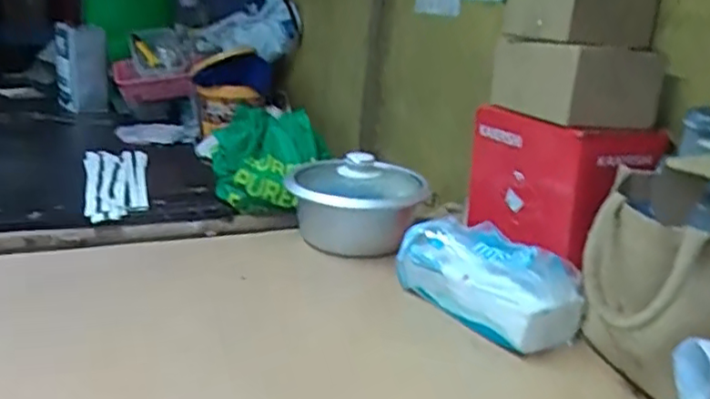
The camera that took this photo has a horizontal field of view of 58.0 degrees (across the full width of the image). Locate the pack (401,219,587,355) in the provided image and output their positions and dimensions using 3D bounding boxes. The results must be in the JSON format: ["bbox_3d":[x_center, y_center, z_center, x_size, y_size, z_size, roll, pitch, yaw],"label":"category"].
[{"bbox_3d":[0.155,0.094,0.780,0.093,0.093,0.214,-12,24,-41],"label":"pack"}]

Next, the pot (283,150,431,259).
[{"bbox_3d":[-0.001,0.009,0.983,0.196,0.134,0.173,0,19,-14],"label":"pot"}]

